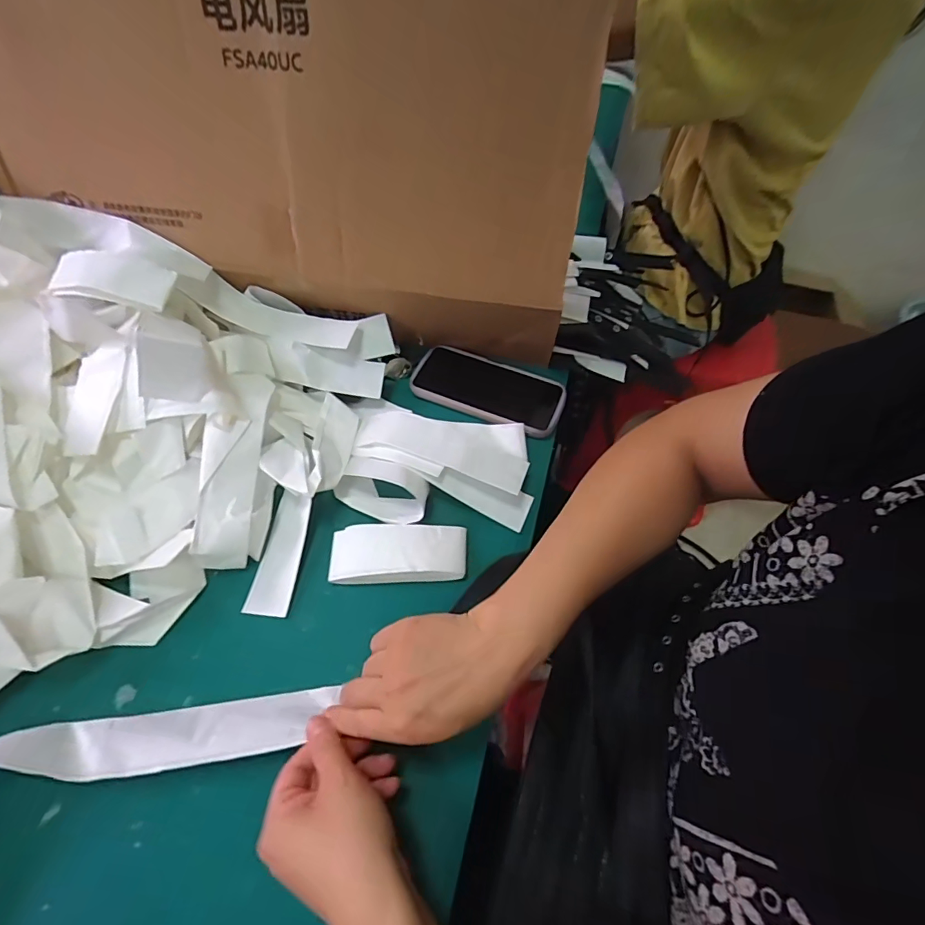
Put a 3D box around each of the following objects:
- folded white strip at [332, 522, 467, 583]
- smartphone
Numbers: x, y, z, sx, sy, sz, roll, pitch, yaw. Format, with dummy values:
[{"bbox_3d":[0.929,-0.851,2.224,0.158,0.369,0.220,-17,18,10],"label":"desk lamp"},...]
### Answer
[{"bbox_3d":[-0.056,0.079,0.417,0.117,0.018,0.052,-1,56,-2],"label":"folded white strip"},{"bbox_3d":[0.029,-0.086,0.537,0.173,0.012,0.082,21,58,12],"label":"smartphone"}]

